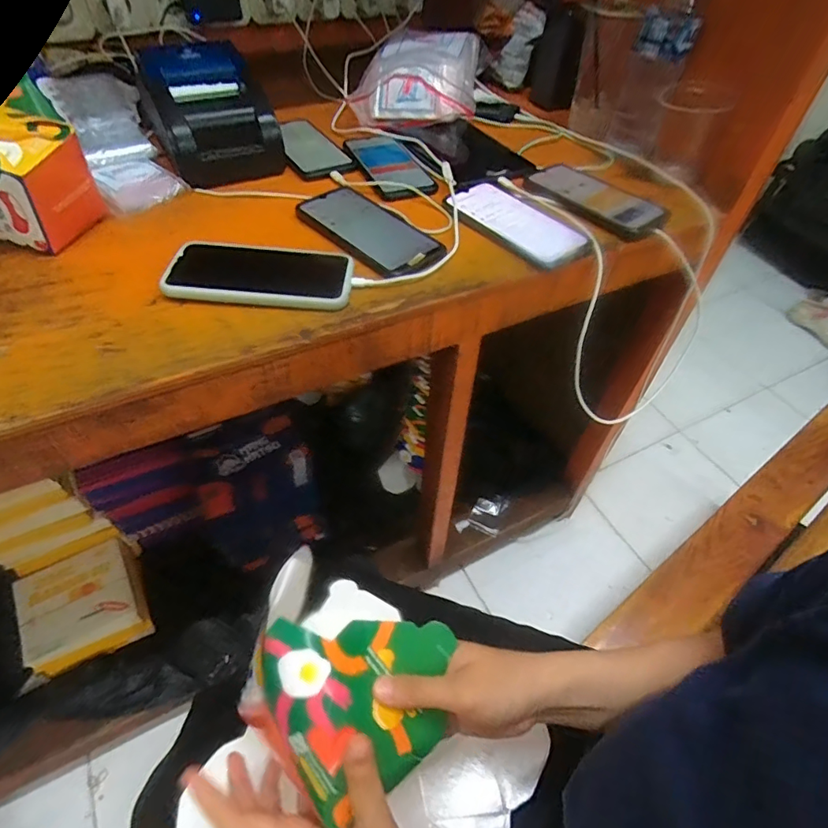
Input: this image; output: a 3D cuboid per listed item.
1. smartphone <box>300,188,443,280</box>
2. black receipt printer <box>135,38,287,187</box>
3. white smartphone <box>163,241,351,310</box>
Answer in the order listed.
[{"bbox_3d":[-0.048,-0.203,0.543,0.083,0.012,0.184,-35,60,-28],"label":"smartphone"},{"bbox_3d":[-0.251,-0.367,0.609,0.135,0.106,0.155,-23,55,-21],"label":"black receipt printer"},{"bbox_3d":[-0.145,-0.136,0.477,0.168,0.016,0.086,5,50,1],"label":"white smartphone"}]

